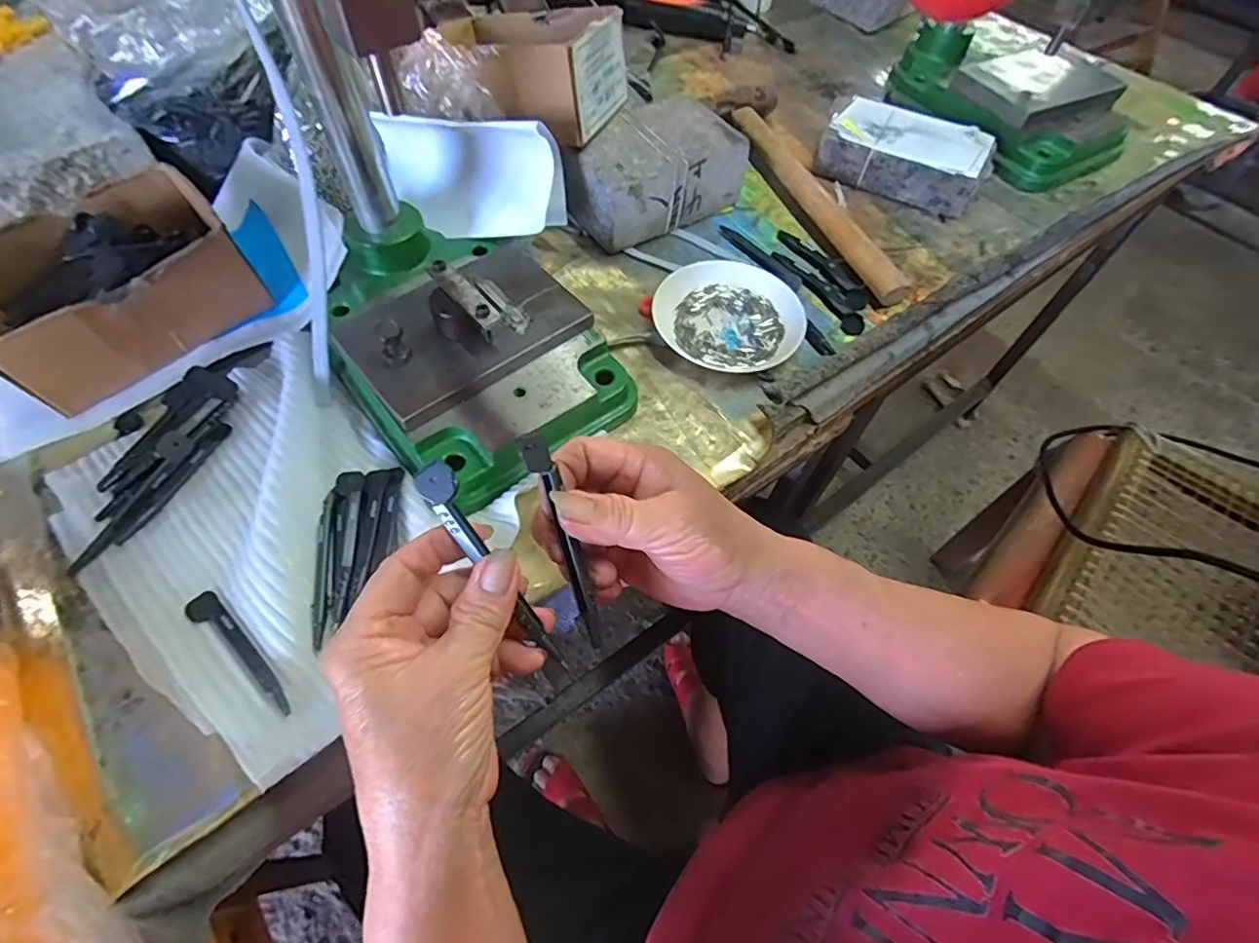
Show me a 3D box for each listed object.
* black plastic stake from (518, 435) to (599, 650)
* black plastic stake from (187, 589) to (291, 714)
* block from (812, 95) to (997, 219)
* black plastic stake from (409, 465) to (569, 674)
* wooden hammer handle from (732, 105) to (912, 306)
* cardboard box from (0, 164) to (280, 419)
[{"bbox_3d":[-0.029,0.031,0.255,0.013,0.010,0.094,-18,94,-12],"label":"black plastic stake"},{"bbox_3d":[-0.214,0.098,0.322,0.095,0.009,0.016,33,62,16],"label":"black plastic stake"},{"bbox_3d":[0.278,-0.323,0.587,0.158,0.046,0.087,25,60,12],"label":"block"},{"bbox_3d":[-0.056,0.040,0.246,0.015,0.004,0.103,-37,96,-21],"label":"black plastic stake"},{"bbox_3d":[0.172,-0.259,0.547,0.031,0.023,0.285,-17,60,-13],"label":"wooden hammer handle"},{"bbox_3d":[-0.368,-0.136,0.411,0.152,0.061,0.126,-39,67,-24],"label":"cardboard box"}]

